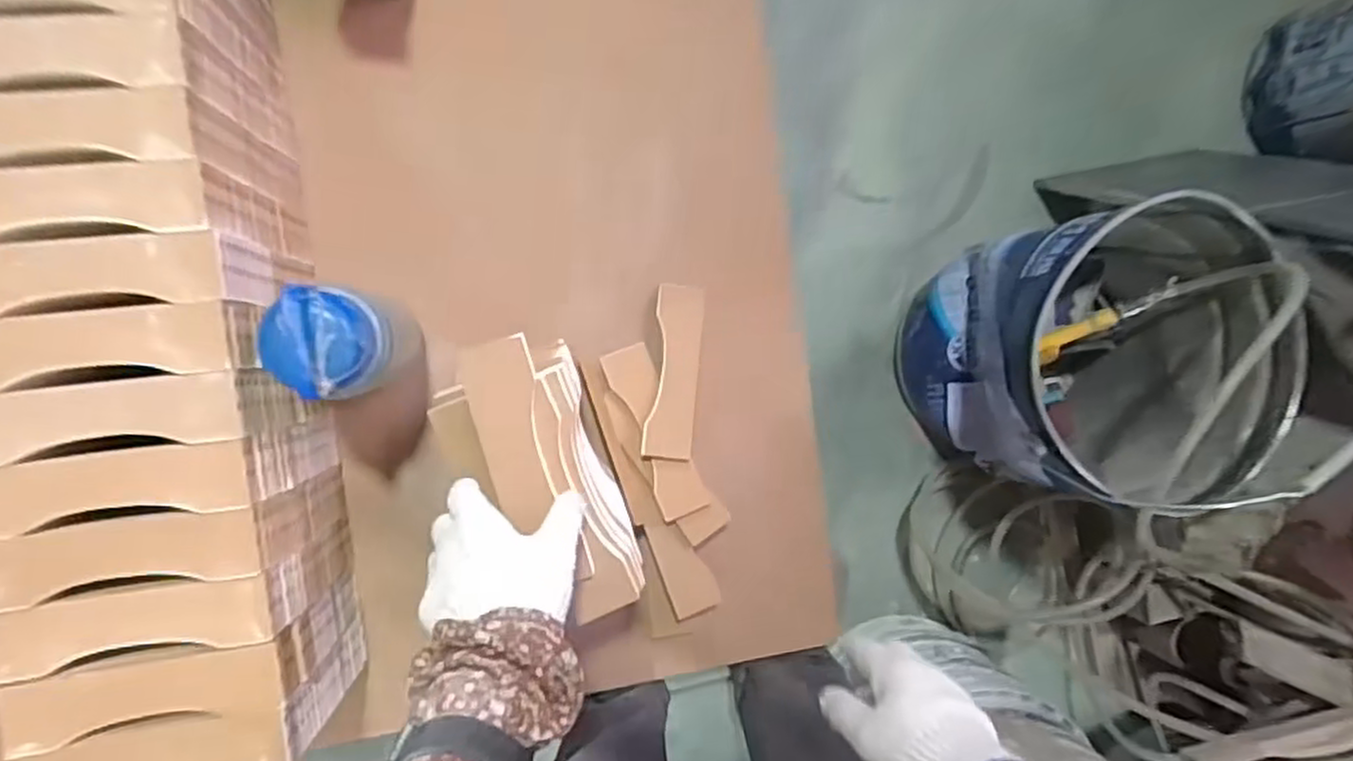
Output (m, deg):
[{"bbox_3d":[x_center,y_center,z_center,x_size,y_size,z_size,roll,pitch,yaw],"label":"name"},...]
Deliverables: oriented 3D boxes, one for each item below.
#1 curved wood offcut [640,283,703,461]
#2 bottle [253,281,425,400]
[{"bbox_3d":[-0.001,-0.010,0.837,0.052,0.009,0.191,6,81,-6],"label":"curved wood offcut"},{"bbox_3d":[-0.283,-0.033,0.671,0.076,0.282,0.076,0,93,-9],"label":"bottle"}]

